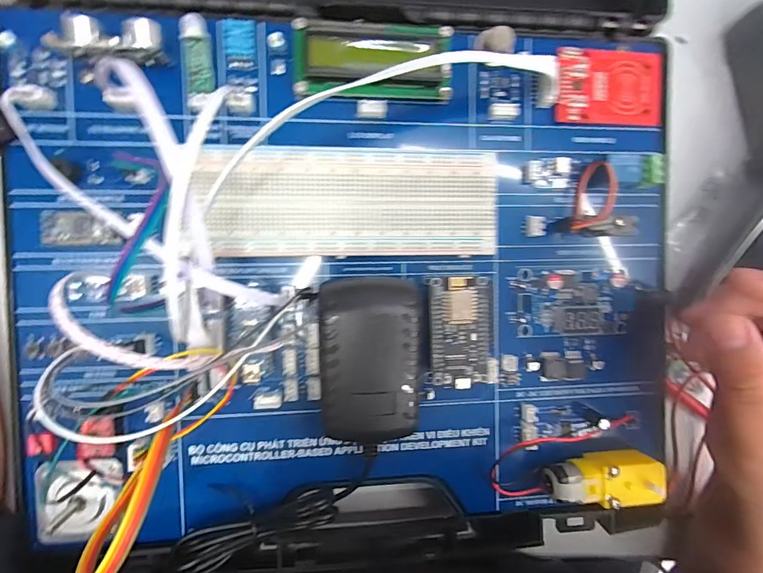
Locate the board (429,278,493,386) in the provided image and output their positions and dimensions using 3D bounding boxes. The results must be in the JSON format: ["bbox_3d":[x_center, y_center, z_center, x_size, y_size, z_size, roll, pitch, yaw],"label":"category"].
[{"bbox_3d":[0.042,0.023,0.216,0.034,0.015,0.056,-2,91,-8],"label":"board"}]

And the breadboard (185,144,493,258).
[{"bbox_3d":[-0.014,-0.043,0.209,0.148,0.010,0.054,-1,91,-8],"label":"breadboard"}]

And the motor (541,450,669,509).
[{"bbox_3d":[0.121,0.104,0.223,0.064,0.024,0.026,3,90,-8],"label":"motor"}]

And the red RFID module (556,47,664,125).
[{"bbox_3d":[0.129,-0.112,0.225,0.063,0.004,0.040,-1,91,-8],"label":"red RFID module"}]

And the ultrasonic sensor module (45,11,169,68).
[{"bbox_3d":[-0.129,-0.113,0.187,0.050,0.017,0.020,0,91,-8],"label":"ultrasonic sensor module"}]

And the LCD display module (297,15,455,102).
[{"bbox_3d":[-0.004,-0.116,0.206,0.079,0.011,0.037,-4,91,-8],"label":"LCD display module"}]

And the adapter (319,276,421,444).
[{"bbox_3d":[-0.007,0.035,0.200,0.050,0.034,0.079,-1,91,-8],"label":"adapter"}]

